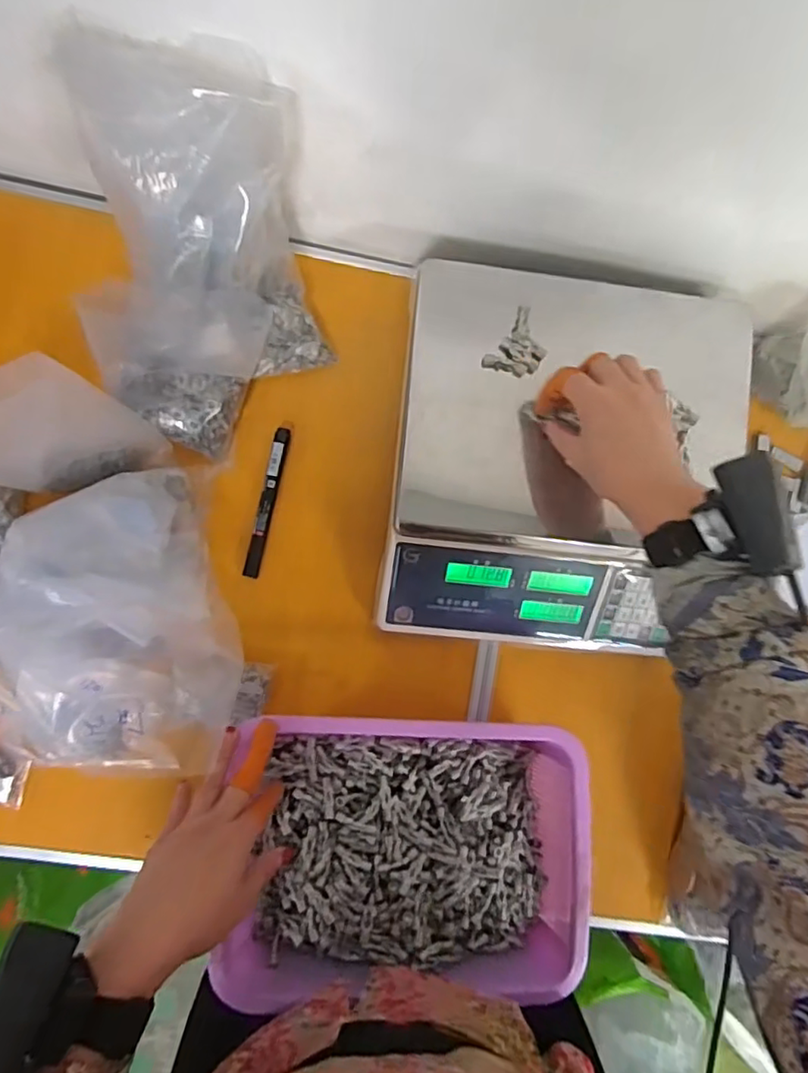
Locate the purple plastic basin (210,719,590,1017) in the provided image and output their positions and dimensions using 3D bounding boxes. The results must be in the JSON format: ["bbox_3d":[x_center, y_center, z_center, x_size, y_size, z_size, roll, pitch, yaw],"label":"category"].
[{"bbox_3d":[0.007,0.268,0.518,0.283,0.059,0.209,3,86,-5],"label":"purple plastic basin"}]

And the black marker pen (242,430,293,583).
[{"bbox_3d":[-0.127,-0.032,0.564,0.014,0.017,0.140,13,85,-4],"label":"black marker pen"}]

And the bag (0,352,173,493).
[{"bbox_3d":[-0.275,-0.076,0.462,0.134,0.188,0.050,-14,87,-6],"label":"bag"}]

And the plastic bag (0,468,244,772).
[{"bbox_3d":[-0.236,0.071,0.497,0.195,0.116,0.256,9,85,-4],"label":"plastic bag"}]

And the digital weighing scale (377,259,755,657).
[{"bbox_3d":[0.133,-0.054,0.544,0.278,0.115,0.302,8,85,-4],"label":"digital weighing scale"}]

